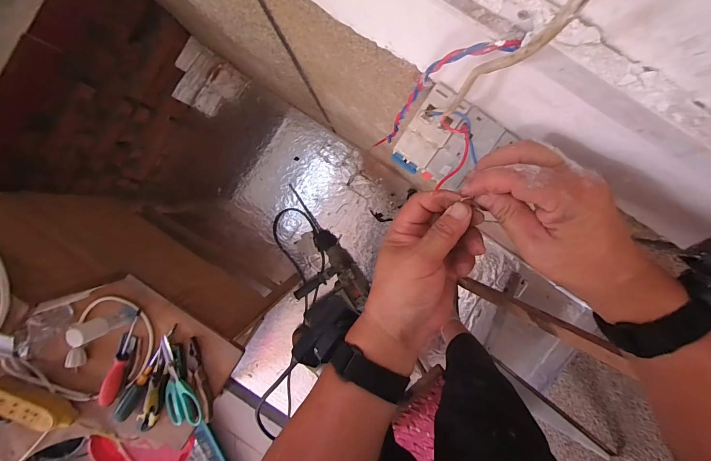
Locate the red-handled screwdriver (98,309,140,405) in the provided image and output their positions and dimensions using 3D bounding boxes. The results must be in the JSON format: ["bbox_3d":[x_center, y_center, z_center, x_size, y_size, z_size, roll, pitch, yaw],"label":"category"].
[{"bbox_3d":[-0.477,0.262,0.676,0.027,0.025,0.207,23,95,1],"label":"red-handled screwdriver"}]

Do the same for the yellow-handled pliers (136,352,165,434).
[{"bbox_3d":[-0.412,0.334,0.675,0.036,0.028,0.165,20,95,1],"label":"yellow-handled pliers"}]

